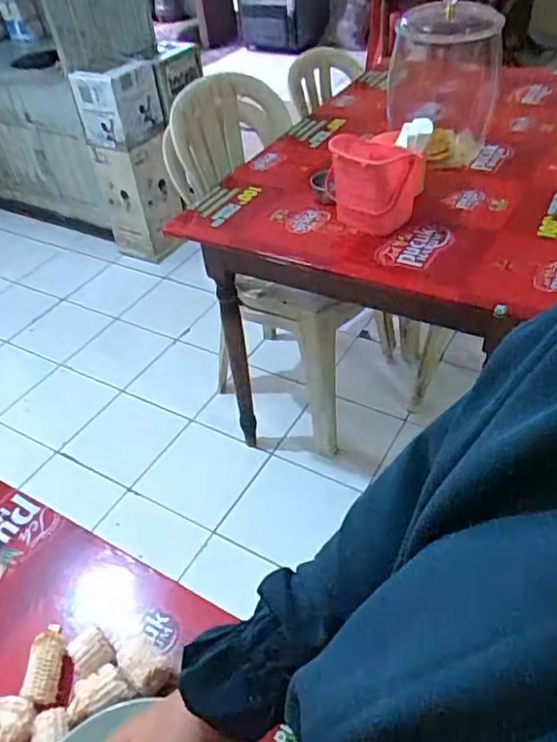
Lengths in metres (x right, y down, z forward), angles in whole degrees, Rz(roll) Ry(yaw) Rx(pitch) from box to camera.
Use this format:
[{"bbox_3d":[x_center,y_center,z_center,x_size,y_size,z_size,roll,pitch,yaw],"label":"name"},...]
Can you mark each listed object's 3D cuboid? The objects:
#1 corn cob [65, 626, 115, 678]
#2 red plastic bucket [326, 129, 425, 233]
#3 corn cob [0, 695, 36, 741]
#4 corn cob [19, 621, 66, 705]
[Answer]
[{"bbox_3d":[-0.186,0.283,0.586,0.036,0.034,0.042,-30,49,-24],"label":"corn cob"},{"bbox_3d":[0.188,-0.380,1.149,0.178,0.148,0.164,-3,43,3],"label":"red plastic bucket"},{"bbox_3d":[-0.245,0.327,0.543,0.044,0.038,0.039,17,48,21],"label":"corn cob"},{"bbox_3d":[-0.231,0.289,0.590,0.031,0.030,0.080,-2,44,2],"label":"corn cob"}]

